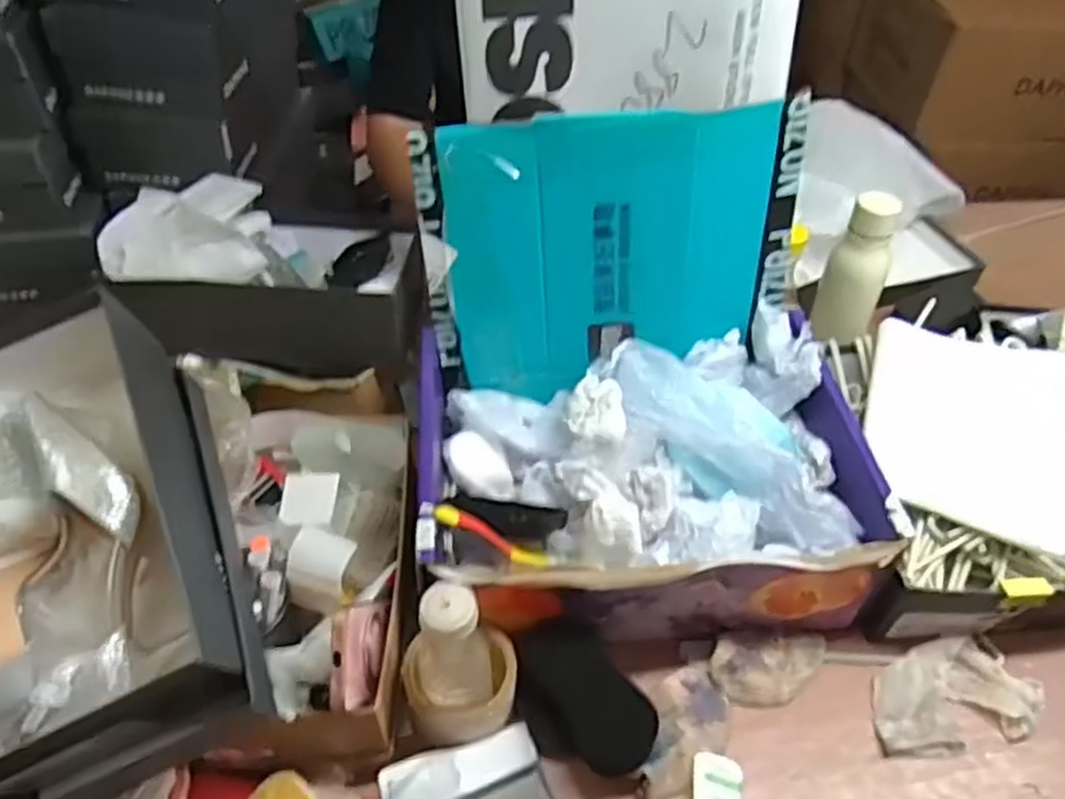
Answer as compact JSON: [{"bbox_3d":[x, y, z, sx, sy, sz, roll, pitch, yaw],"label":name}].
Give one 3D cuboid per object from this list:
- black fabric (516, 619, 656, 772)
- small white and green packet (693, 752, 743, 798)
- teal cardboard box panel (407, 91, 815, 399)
[{"bbox_3d":[0.039,0.246,0.656,0.077,0.062,0.128,-30,54,-27],"label":"black fabric"},{"bbox_3d":[0.150,0.311,0.648,0.040,0.011,0.047,9,47,6],"label":"small white and green packet"},{"bbox_3d":[0.079,-0.135,0.779,0.355,0.281,0.031,-6,37,2],"label":"teal cardboard box panel"}]

